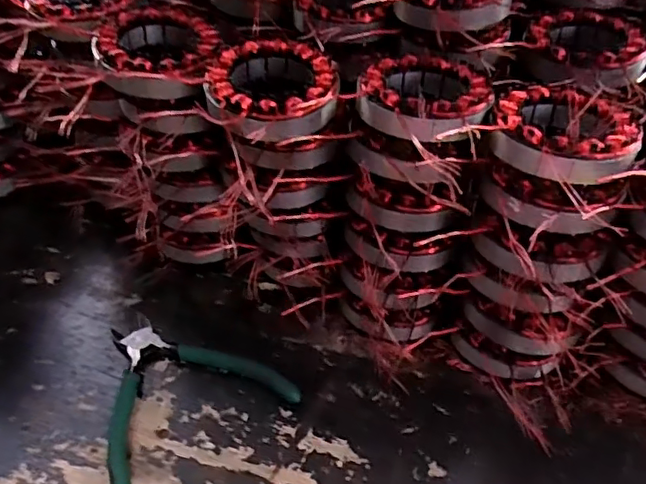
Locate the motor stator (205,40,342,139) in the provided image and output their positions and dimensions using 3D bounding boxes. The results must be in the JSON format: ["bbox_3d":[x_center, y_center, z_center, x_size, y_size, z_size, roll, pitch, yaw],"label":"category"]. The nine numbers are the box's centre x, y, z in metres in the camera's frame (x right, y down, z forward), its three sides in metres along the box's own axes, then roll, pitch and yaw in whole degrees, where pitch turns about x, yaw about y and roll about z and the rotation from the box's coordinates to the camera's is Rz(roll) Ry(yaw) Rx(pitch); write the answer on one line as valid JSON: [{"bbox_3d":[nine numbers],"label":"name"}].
[{"bbox_3d":[-0.032,-0.102,0.380,0.084,0.026,0.091,4,46,2],"label":"motor stator"}]

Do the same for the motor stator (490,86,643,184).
[{"bbox_3d":[0.150,-0.065,0.356,0.084,0.037,0.089,35,54,28],"label":"motor stator"}]

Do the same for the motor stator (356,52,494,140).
[{"bbox_3d":[0.065,-0.087,0.376,0.085,0.038,0.099,10,46,8],"label":"motor stator"}]

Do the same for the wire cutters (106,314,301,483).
[{"bbox_3d":[-0.109,0.098,0.409,0.134,0.014,0.132,-29,54,-27],"label":"wire cutters"}]

